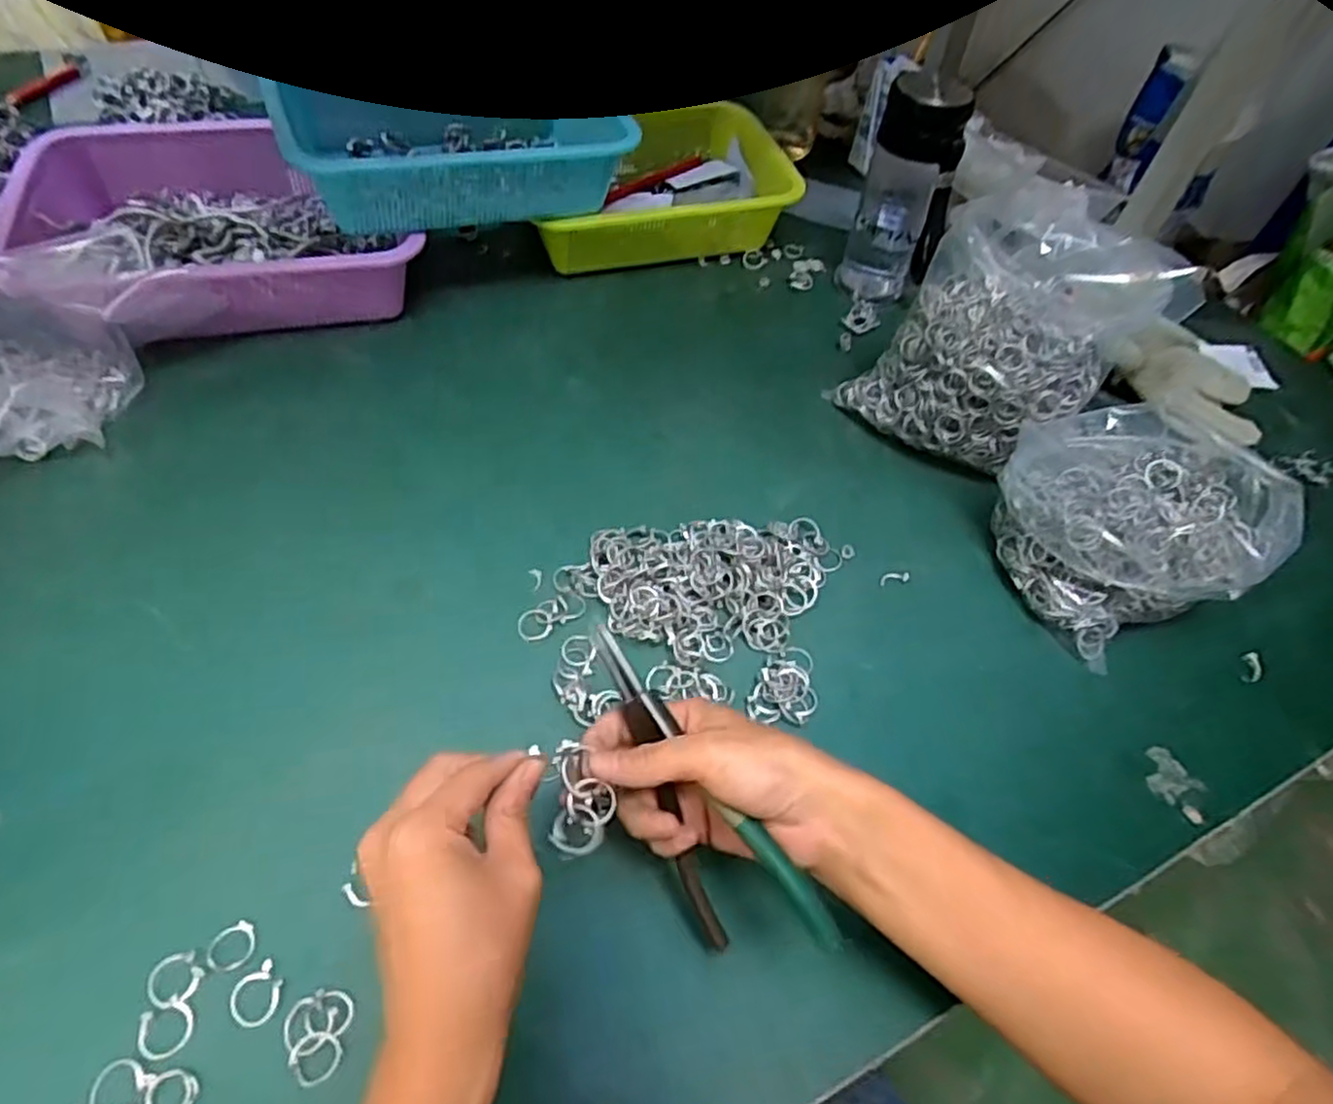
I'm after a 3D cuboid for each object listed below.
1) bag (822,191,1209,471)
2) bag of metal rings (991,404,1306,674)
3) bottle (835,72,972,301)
[{"bbox_3d":[0.260,-0.157,0.570,0.166,0.165,0.144,-27,61,-22],"label":"bag"},{"bbox_3d":[0.317,-0.019,0.513,0.142,0.103,0.150,-11,56,-13],"label":"bag of metal rings"},{"bbox_3d":[0.210,-0.314,0.662,0.074,0.188,0.059,19,55,9],"label":"bottle"}]

